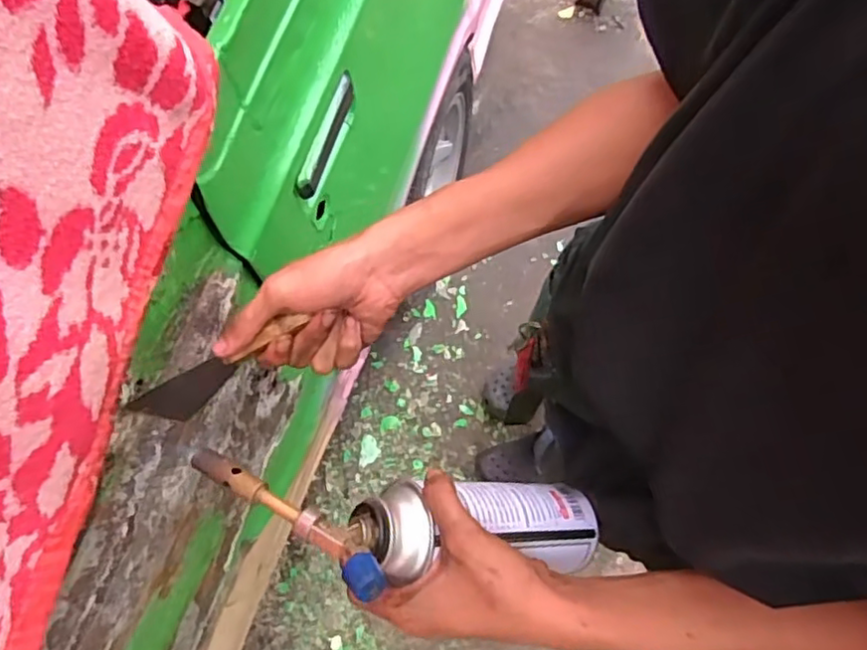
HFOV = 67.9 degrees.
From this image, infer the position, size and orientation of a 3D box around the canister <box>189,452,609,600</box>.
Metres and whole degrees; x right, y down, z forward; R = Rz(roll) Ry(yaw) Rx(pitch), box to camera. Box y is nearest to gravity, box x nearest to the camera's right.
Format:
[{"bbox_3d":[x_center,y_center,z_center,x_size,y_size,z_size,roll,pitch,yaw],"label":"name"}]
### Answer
[{"bbox_3d":[-0.004,0.123,0.410,0.272,0.095,0.076,8,72,-24],"label":"canister"}]

